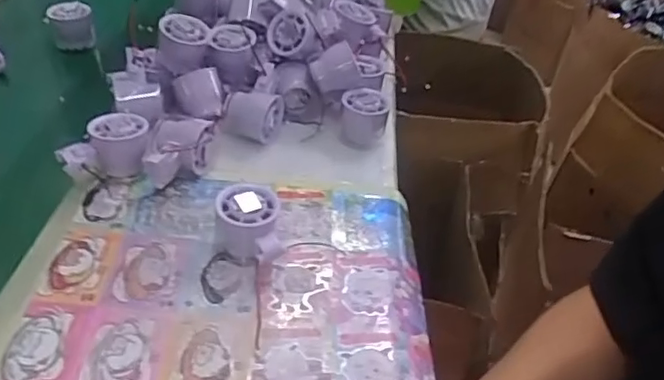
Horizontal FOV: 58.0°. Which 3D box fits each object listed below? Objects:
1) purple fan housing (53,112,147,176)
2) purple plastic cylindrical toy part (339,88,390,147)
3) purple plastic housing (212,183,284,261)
[{"bbox_3d":[-0.236,-0.042,0.627,0.089,0.057,0.055,-8,41,-19],"label":"purple fan housing"},{"bbox_3d":[0.038,-0.085,0.731,0.054,0.058,0.054,6,38,-1],"label":"purple plastic cylindrical toy part"},{"bbox_3d":[-0.079,0.038,0.558,0.062,0.057,0.071,-1,39,-10],"label":"purple plastic housing"}]

